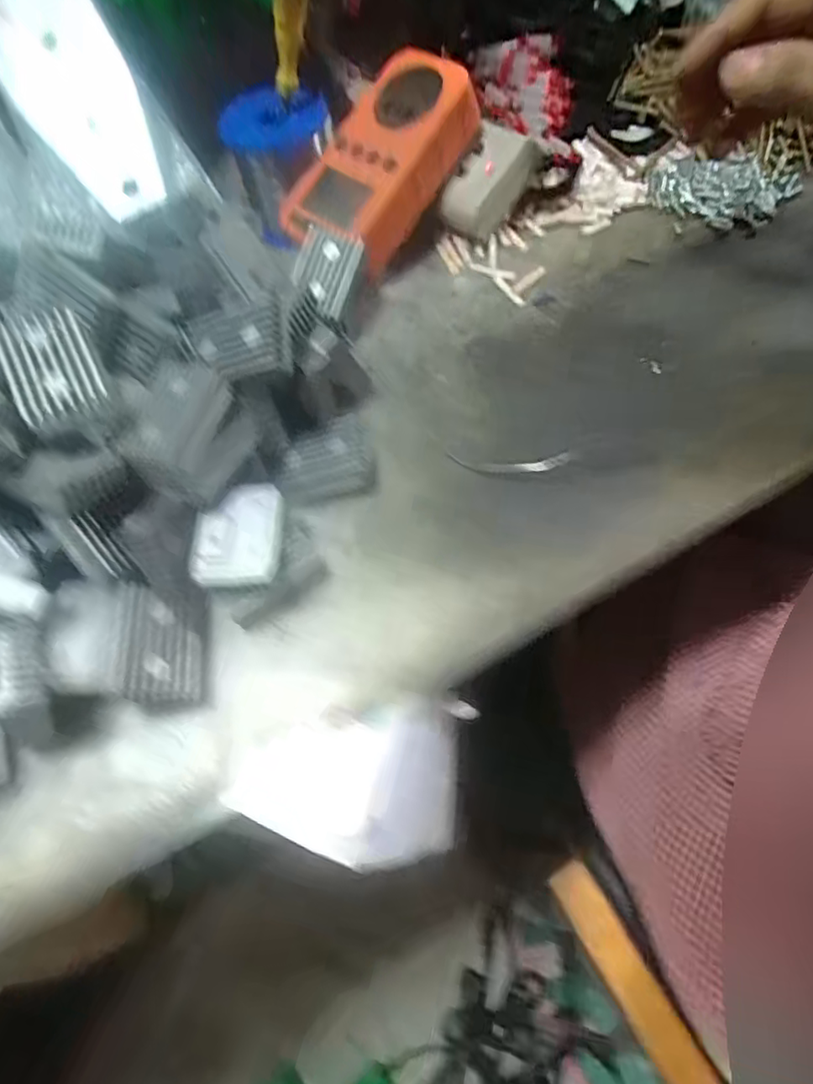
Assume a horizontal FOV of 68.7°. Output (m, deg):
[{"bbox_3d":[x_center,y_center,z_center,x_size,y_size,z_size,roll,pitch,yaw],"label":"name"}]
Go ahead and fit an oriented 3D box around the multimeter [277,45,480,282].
[{"bbox_3d":[-0.013,-0.220,0.348,0.064,0.036,0.120,37,93,21],"label":"multimeter"}]

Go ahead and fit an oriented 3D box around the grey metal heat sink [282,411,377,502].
[{"bbox_3d":[-0.039,-0.038,0.283,0.043,0.018,0.034,-15,60,-3],"label":"grey metal heat sink"}]

